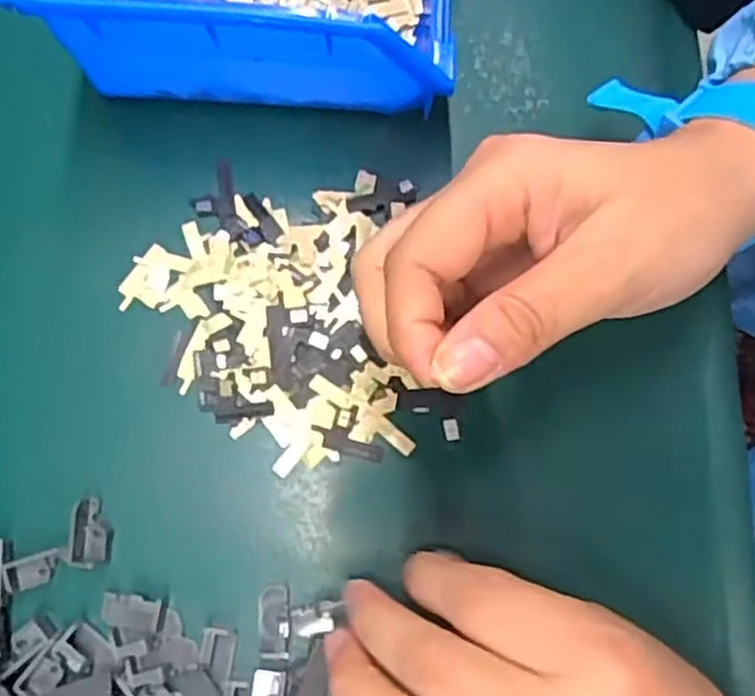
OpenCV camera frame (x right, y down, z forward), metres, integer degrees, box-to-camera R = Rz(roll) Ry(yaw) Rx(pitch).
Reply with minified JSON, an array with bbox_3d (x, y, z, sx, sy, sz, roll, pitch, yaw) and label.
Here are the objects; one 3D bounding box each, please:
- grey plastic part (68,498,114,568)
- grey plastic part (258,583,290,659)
[{"bbox_3d":[-0.095,0.061,0.263,0.011,0.012,0.022,0,78,1],"label":"grey plastic part"},{"bbox_3d":[-0.034,0.090,0.259,0.011,0.007,0.023,-5,61,0],"label":"grey plastic part"}]

